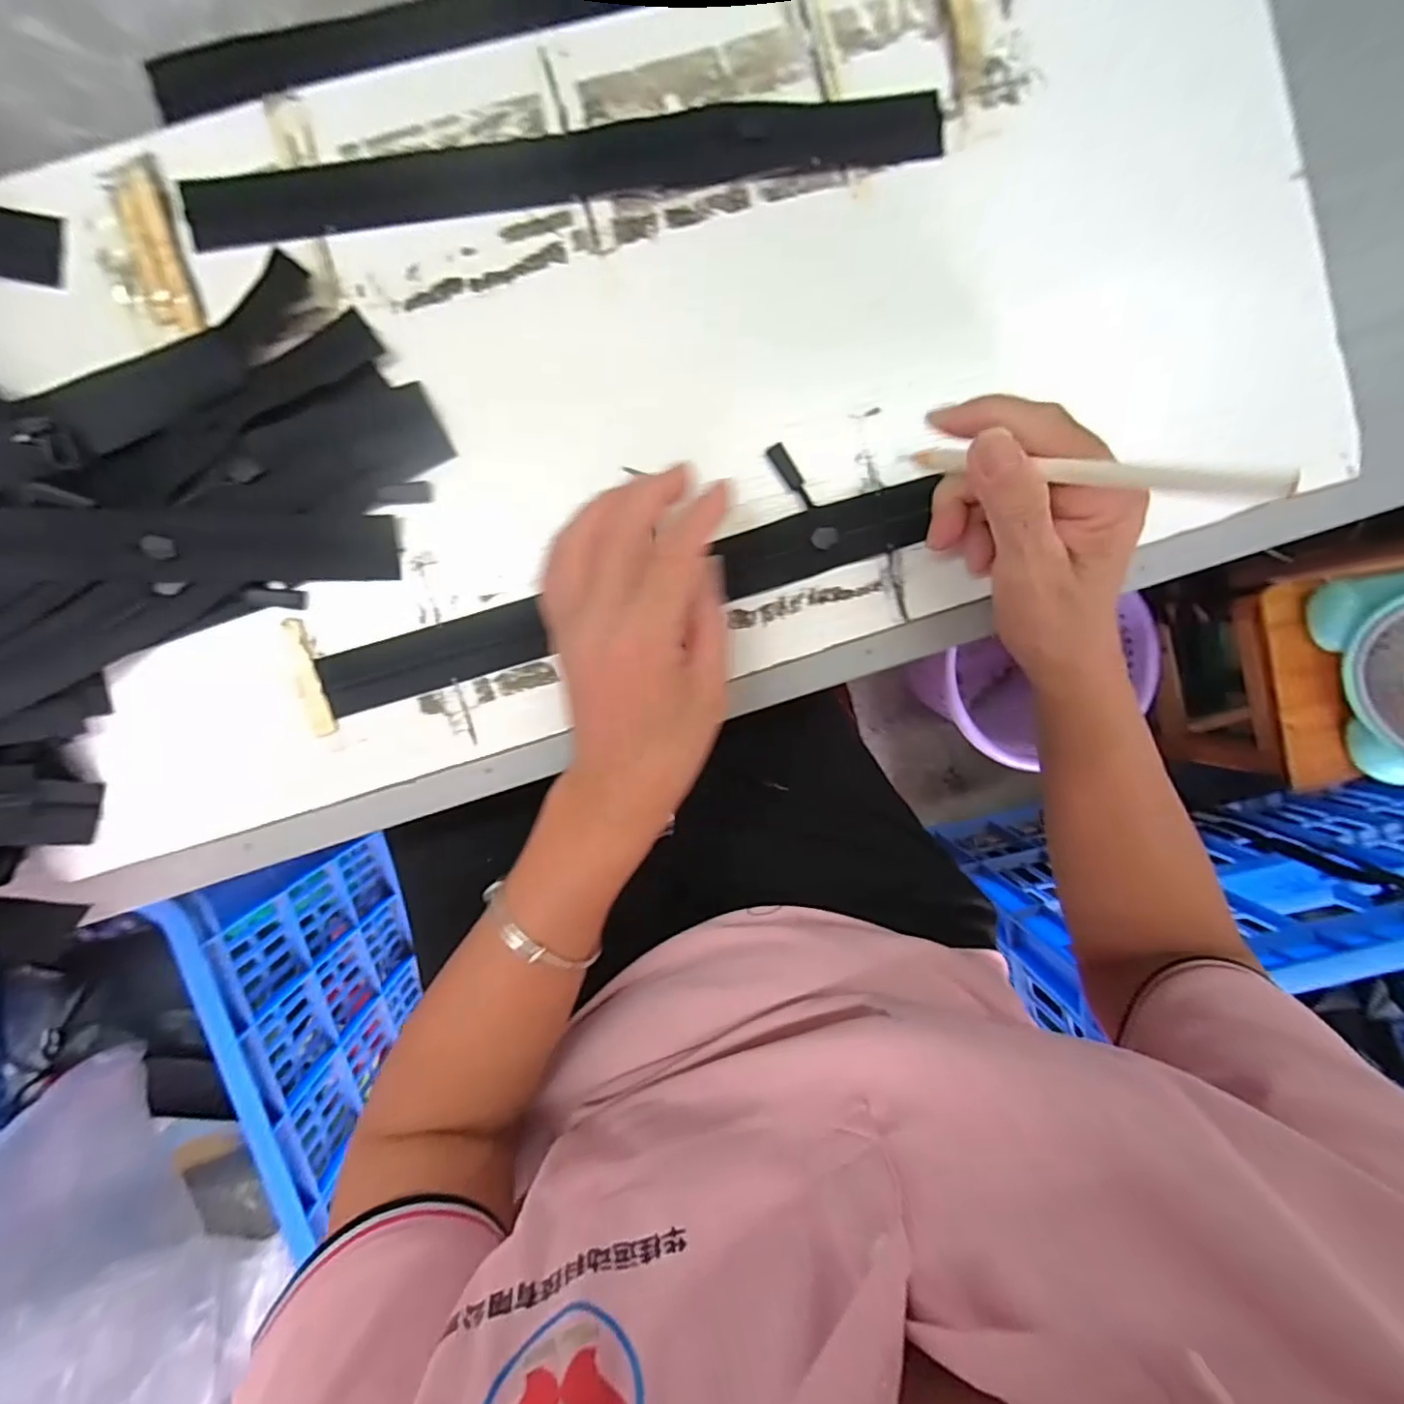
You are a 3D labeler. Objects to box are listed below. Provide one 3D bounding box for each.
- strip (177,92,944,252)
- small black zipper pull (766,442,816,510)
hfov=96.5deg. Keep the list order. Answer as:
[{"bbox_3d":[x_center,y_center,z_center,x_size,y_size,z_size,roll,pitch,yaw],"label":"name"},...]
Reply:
[{"bbox_3d":[-0.061,-0.252,0.295,0.349,0.004,0.032,-9,93,-2],"label":"strip"},{"bbox_3d":[0.045,-0.112,0.309,0.009,0.004,0.036,-37,96,1],"label":"small black zipper pull"}]

